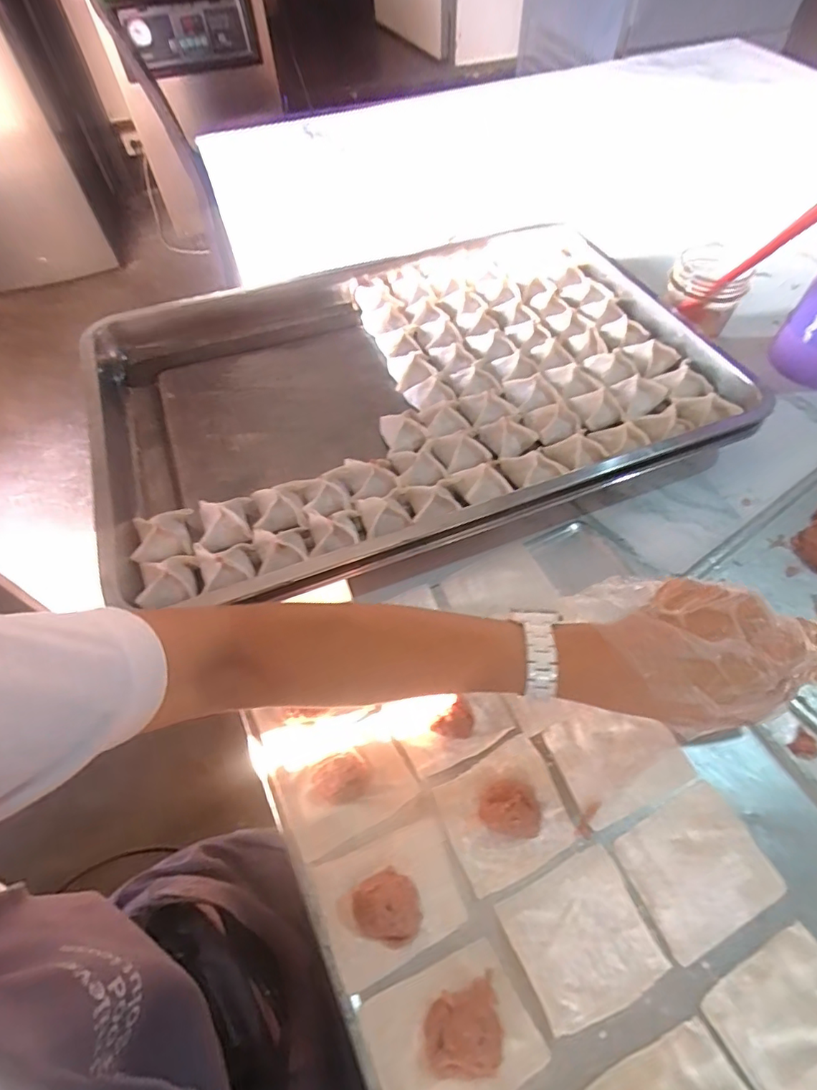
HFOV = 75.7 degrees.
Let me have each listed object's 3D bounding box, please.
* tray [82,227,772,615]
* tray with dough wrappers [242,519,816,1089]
[{"bbox_3d":[-0.006,-0.163,0.550,0.603,0.069,0.418,-21,58,-10],"label":"tray"},{"bbox_3d":[0.101,0.191,0.335,0.319,0.027,0.421,-24,59,-12],"label":"tray with dough wrappers"}]

